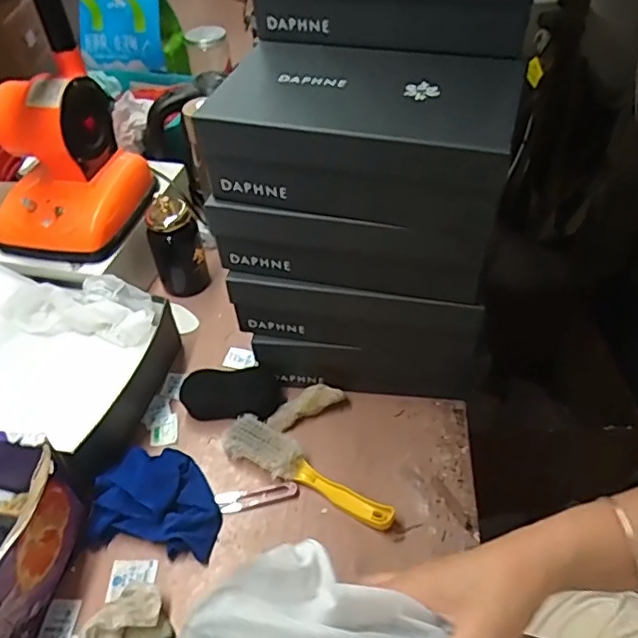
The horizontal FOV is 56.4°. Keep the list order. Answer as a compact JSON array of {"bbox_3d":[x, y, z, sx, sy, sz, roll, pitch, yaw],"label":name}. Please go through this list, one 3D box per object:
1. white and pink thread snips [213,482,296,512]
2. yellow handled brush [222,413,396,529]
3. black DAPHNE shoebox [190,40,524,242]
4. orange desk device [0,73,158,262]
[{"bbox_3d":[-0.075,0.210,0.711,0.097,0.009,0.027,-11,47,-7],"label":"white and pink thread snips"},{"bbox_3d":[-0.016,0.184,0.708,0.223,0.036,0.048,24,52,24],"label":"yellow handled brush"},{"bbox_3d":[0.044,-0.199,0.623,0.293,0.093,0.195,10,48,13],"label":"black DAPHNE shoebox"},{"bbox_3d":[-0.368,-0.221,0.851,0.193,0.195,0.193,0,46,4],"label":"orange desk device"}]

